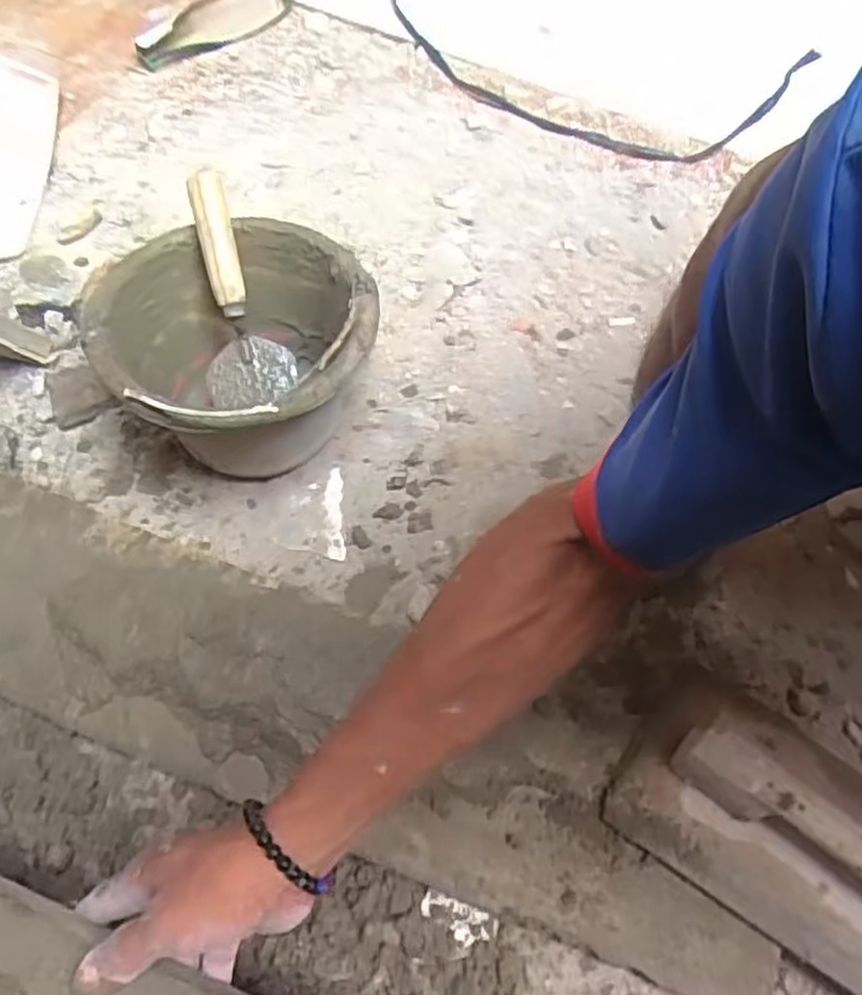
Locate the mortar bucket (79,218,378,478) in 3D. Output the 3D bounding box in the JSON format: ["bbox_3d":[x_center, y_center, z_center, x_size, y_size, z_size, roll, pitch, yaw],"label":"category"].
[{"bbox_3d":[-0.171,-0.124,0.693,0.230,0.184,0.232,1,61,-3],"label":"mortar bucket"}]

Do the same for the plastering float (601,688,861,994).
[{"bbox_3d":[0.344,0.283,0.526,0.413,0.068,0.148,31,63,13],"label":"plastering float"}]

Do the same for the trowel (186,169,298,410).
[{"bbox_3d":[-0.188,-0.189,0.698,0.087,0.216,0.056,-14,29,-11],"label":"trowel"}]

